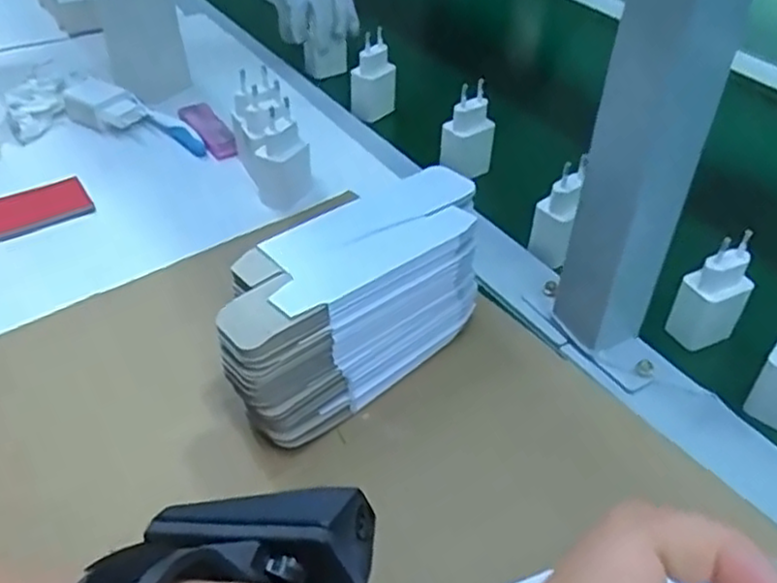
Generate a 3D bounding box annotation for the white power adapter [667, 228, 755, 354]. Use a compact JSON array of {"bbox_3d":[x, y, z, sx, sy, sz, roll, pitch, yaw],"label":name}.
[{"bbox_3d":[0.206,0.002,0.473,0.037,0.075,0.023,-11,43,-14],"label":"white power adapter"}]

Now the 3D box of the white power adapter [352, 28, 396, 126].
[{"bbox_3d":[-0.014,-0.200,0.690,0.037,0.079,0.023,-28,49,-30],"label":"white power adapter"}]

